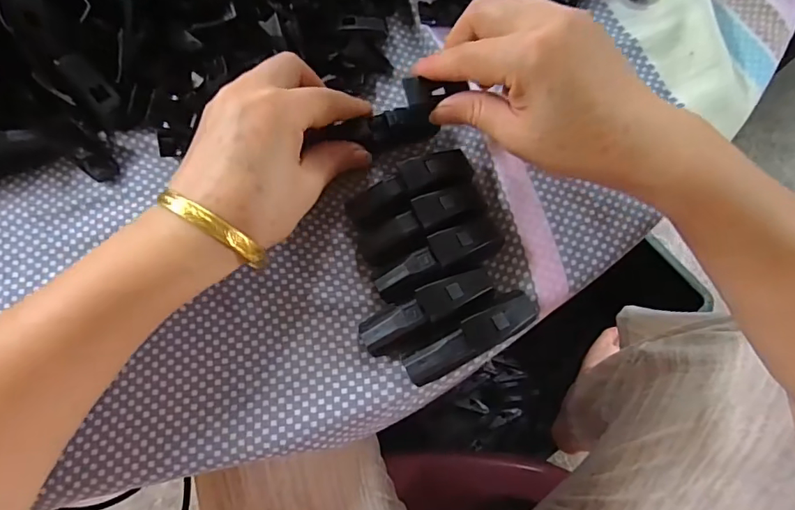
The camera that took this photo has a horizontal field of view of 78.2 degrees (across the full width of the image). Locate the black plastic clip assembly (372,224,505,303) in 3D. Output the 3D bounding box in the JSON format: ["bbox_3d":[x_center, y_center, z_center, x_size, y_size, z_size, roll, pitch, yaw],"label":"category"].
[{"bbox_3d":[0.023,0.003,0.256,0.070,0.024,0.022,-25,75,-7],"label":"black plastic clip assembly"}]

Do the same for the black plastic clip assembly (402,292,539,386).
[{"bbox_3d":[0.039,0.041,0.246,0.076,0.023,0.017,-28,76,-8],"label":"black plastic clip assembly"}]

